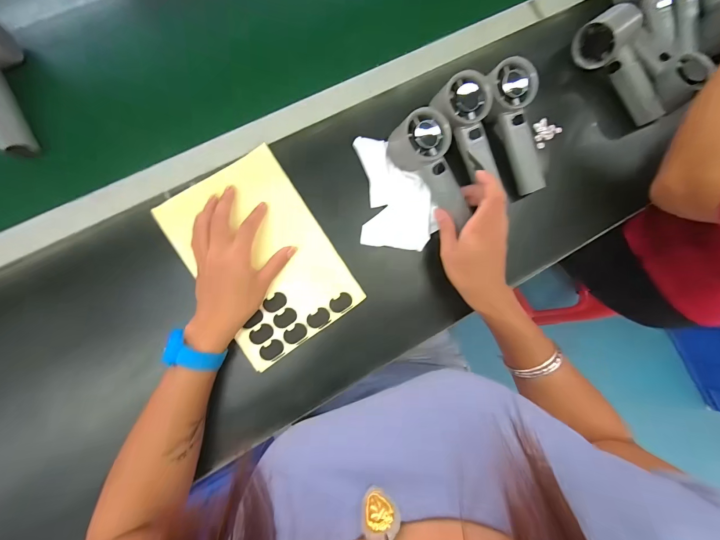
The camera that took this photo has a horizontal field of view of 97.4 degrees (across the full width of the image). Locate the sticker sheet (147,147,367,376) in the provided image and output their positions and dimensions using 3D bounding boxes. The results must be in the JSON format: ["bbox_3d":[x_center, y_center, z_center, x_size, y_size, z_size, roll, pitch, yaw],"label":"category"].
[{"bbox_3d":[-0.114,-0.016,0.375,0.150,0.008,0.222,-34,92,-9],"label":"sticker sheet"}]

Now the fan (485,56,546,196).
[{"bbox_3d":[0.194,-0.173,0.396,0.056,0.037,0.160,-20,105,-8],"label":"fan"}]

